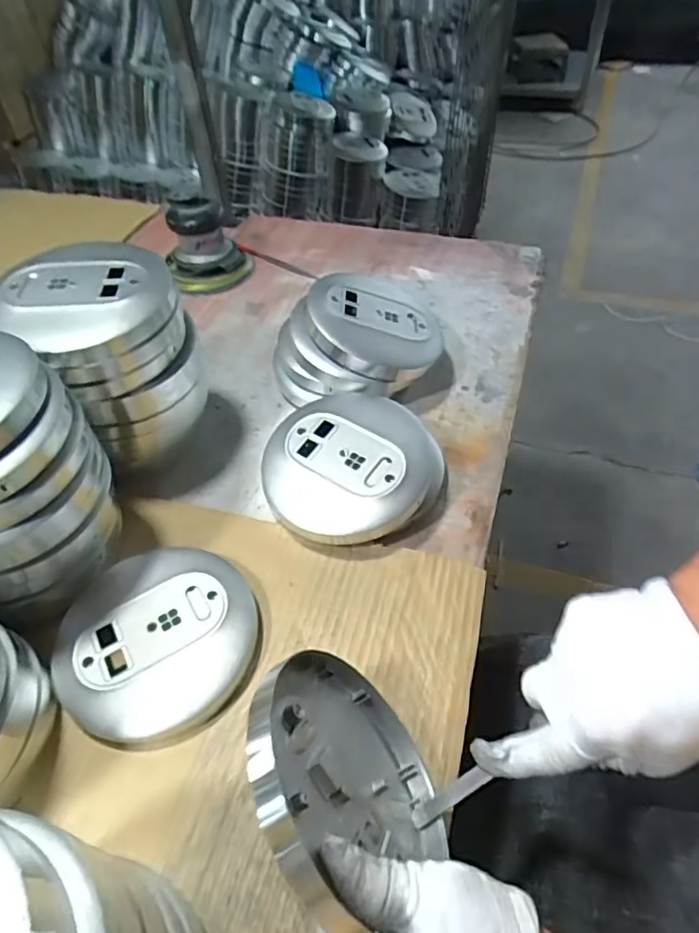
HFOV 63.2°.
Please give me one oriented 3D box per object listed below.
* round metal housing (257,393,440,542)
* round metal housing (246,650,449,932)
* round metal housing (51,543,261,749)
[{"bbox_3d":[0.002,0.003,0.468,0.129,0.055,0.137,-2,49,2],"label":"round metal housing"},{"bbox_3d":[0.001,0.168,0.296,0.021,0.123,0.130,-39,24,19],"label":"round metal housing"},{"bbox_3d":[-0.132,0.119,0.393,0.133,0.022,0.132,-2,49,2],"label":"round metal housing"}]

